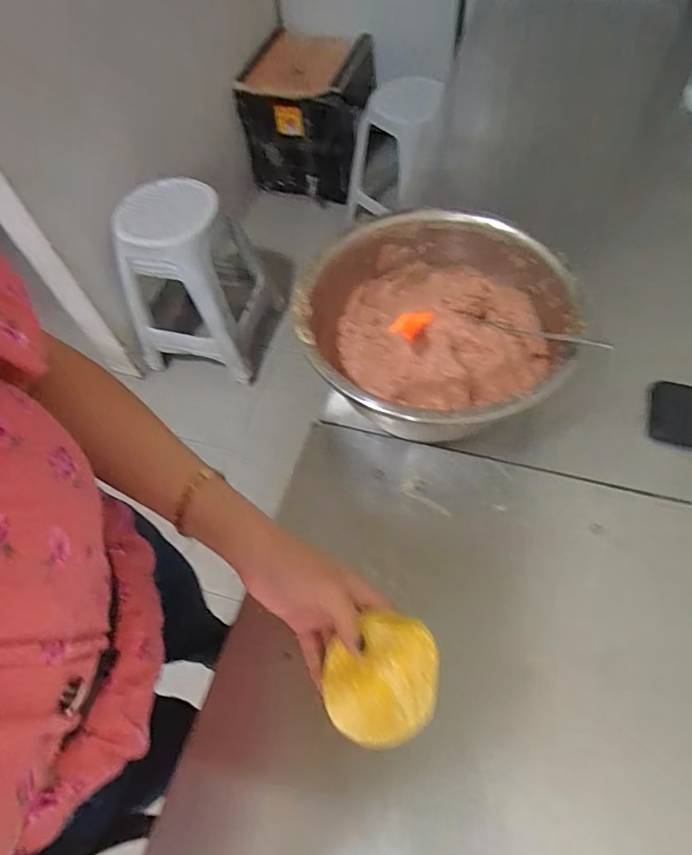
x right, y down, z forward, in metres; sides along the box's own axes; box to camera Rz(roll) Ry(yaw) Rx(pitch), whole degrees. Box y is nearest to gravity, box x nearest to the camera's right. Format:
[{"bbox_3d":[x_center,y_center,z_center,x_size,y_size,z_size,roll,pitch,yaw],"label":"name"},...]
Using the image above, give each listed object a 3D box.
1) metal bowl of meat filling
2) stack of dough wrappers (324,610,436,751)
[{"bbox_3d":[0.103,-0.097,0.563,0.257,0.120,0.280,-2,59,3],"label":"metal bowl of meat filling"},{"bbox_3d":[0.025,0.183,0.361,0.078,0.009,0.089,6,85,9],"label":"stack of dough wrappers"}]

